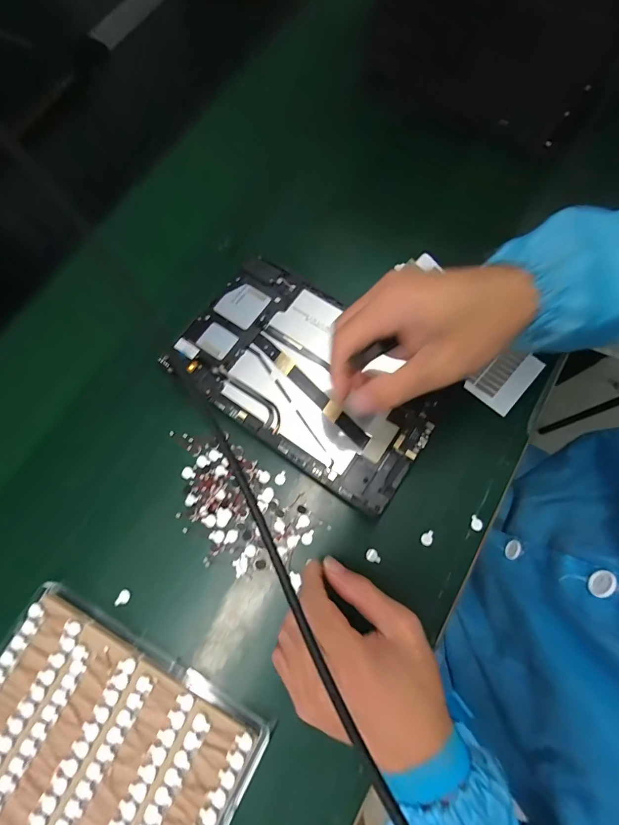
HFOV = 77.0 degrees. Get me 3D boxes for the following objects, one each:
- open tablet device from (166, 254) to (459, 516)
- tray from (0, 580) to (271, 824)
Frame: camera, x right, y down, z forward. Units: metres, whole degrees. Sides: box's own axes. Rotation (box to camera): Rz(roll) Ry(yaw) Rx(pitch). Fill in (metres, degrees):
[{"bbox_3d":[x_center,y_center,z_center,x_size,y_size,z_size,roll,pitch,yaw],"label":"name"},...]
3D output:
[{"bbox_3d":[0.000,-0.037,0.353,0.236,0.012,0.146,35,77,10],"label":"open tablet device"},{"bbox_3d":[-0.159,0.254,0.279,0.209,0.017,0.163,28,76,8],"label":"tray"}]

